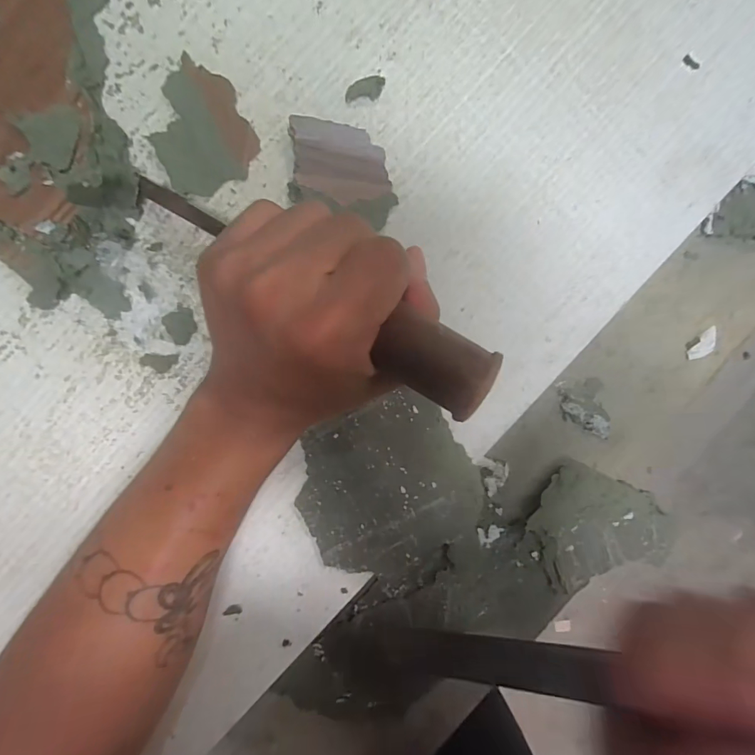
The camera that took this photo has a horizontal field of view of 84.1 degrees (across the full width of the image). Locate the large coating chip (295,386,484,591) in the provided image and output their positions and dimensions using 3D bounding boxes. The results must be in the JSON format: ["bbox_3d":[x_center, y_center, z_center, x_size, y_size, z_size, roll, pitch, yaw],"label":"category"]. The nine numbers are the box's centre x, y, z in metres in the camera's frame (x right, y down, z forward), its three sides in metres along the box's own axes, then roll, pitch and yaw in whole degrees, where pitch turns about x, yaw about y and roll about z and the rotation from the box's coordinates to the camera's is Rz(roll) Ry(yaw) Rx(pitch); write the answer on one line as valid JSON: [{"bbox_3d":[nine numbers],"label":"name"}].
[{"bbox_3d":[0.009,0.077,0.275,0.110,0.006,0.119,-27,98,-1],"label":"large coating chip"}]

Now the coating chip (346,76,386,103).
[{"bbox_3d":[-0.007,-0.172,0.250,0.024,0.005,0.012,-11,97,-4],"label":"coating chip"}]

